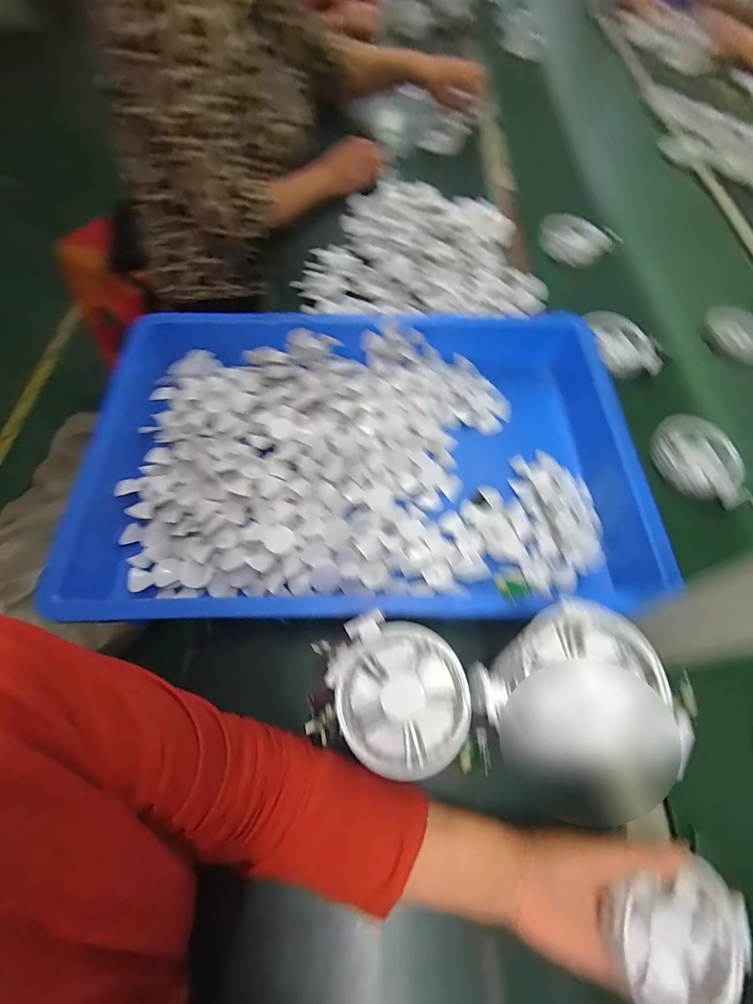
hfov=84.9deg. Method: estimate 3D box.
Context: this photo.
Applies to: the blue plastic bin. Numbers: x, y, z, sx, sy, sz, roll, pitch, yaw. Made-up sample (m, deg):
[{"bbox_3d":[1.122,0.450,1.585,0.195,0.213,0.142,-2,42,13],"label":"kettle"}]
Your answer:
[{"bbox_3d":[-0.009,-0.055,0.483,0.627,0.078,0.388,-1,63,-4],"label":"blue plastic bin"}]

